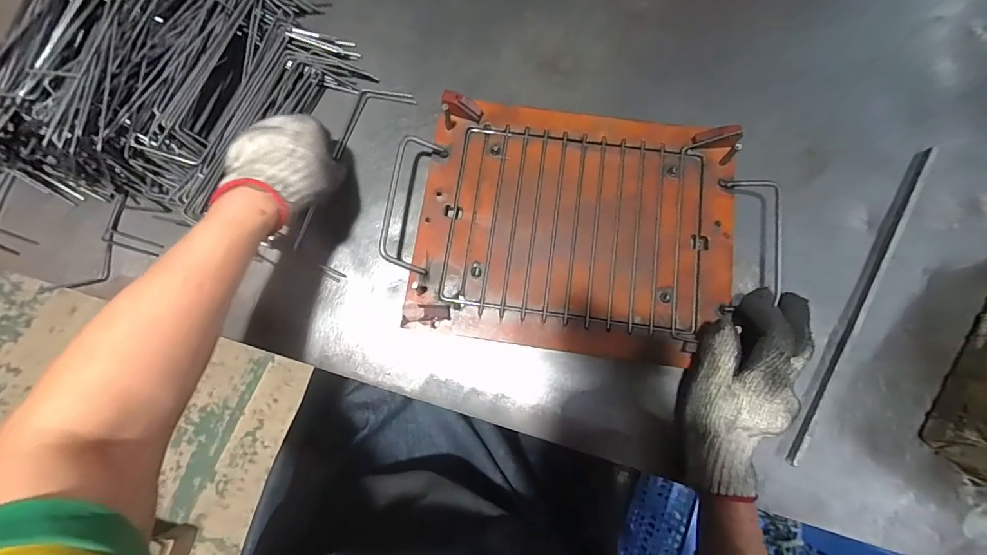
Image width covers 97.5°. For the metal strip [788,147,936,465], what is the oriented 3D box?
[{"bbox_3d":[0.364,0.017,0.424,0.012,0.011,0.367,31,78,8],"label":"metal strip"}]

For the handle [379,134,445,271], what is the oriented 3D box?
[{"bbox_3d":[-0.076,-0.072,0.420,0.052,0.012,0.132,17,74,-30],"label":"handle"}]

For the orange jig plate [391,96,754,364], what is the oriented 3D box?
[{"bbox_3d":[0.094,-0.050,0.432,0.330,0.024,0.245,8,75,3],"label":"orange jig plate"}]

